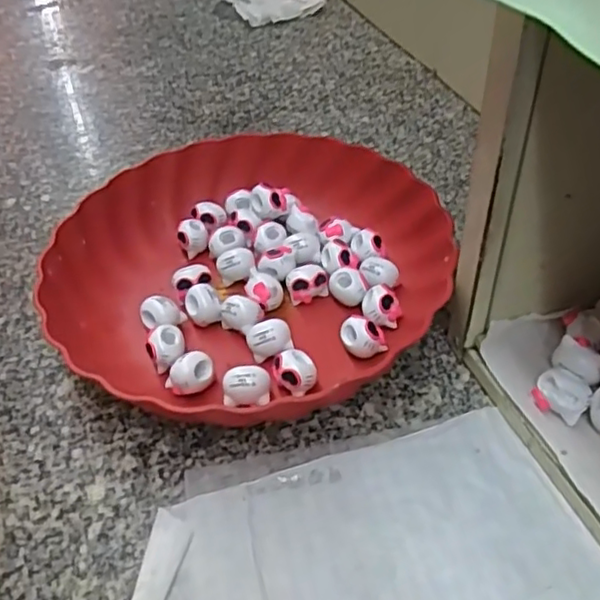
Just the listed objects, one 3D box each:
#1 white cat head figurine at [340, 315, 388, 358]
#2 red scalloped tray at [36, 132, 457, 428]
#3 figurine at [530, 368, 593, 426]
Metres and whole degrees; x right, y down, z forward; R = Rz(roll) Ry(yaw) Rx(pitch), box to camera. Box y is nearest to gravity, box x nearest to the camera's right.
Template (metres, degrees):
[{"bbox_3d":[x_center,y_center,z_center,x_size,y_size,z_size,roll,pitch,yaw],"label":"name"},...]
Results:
[{"bbox_3d":[0.036,0.021,0.363,0.023,0.019,0.024,-9,44,-2],"label":"white cat head figurine"},{"bbox_3d":[-0.028,-0.021,0.397,0.229,0.047,0.226,29,54,30],"label":"red scalloped tray"},{"bbox_3d":[0.128,0.046,0.311,0.016,0.017,0.024,-33,50,-24],"label":"figurine"}]

